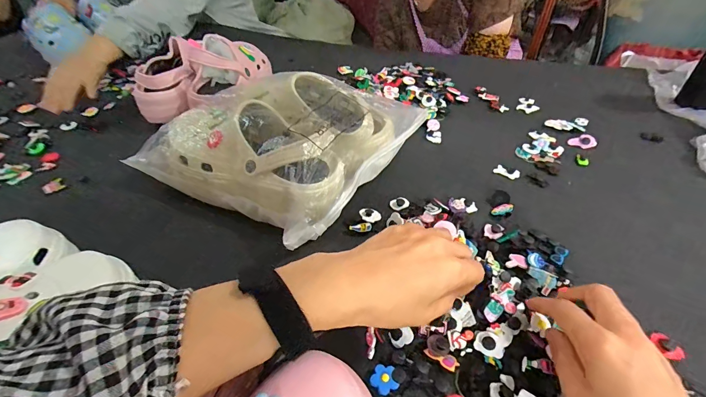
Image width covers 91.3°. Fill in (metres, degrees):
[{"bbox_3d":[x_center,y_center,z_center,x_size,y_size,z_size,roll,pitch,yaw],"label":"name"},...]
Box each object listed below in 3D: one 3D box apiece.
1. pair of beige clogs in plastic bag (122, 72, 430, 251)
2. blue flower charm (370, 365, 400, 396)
[{"bbox_3d":[-0.100,-0.092,0.496,0.296,0.115,0.281,23,48,24],"label":"pair of beige clogs in plastic bag"},{"bbox_3d":[0.027,0.156,0.298,0.023,0.006,0.023,-1,43,0],"label":"blue flower charm"}]

